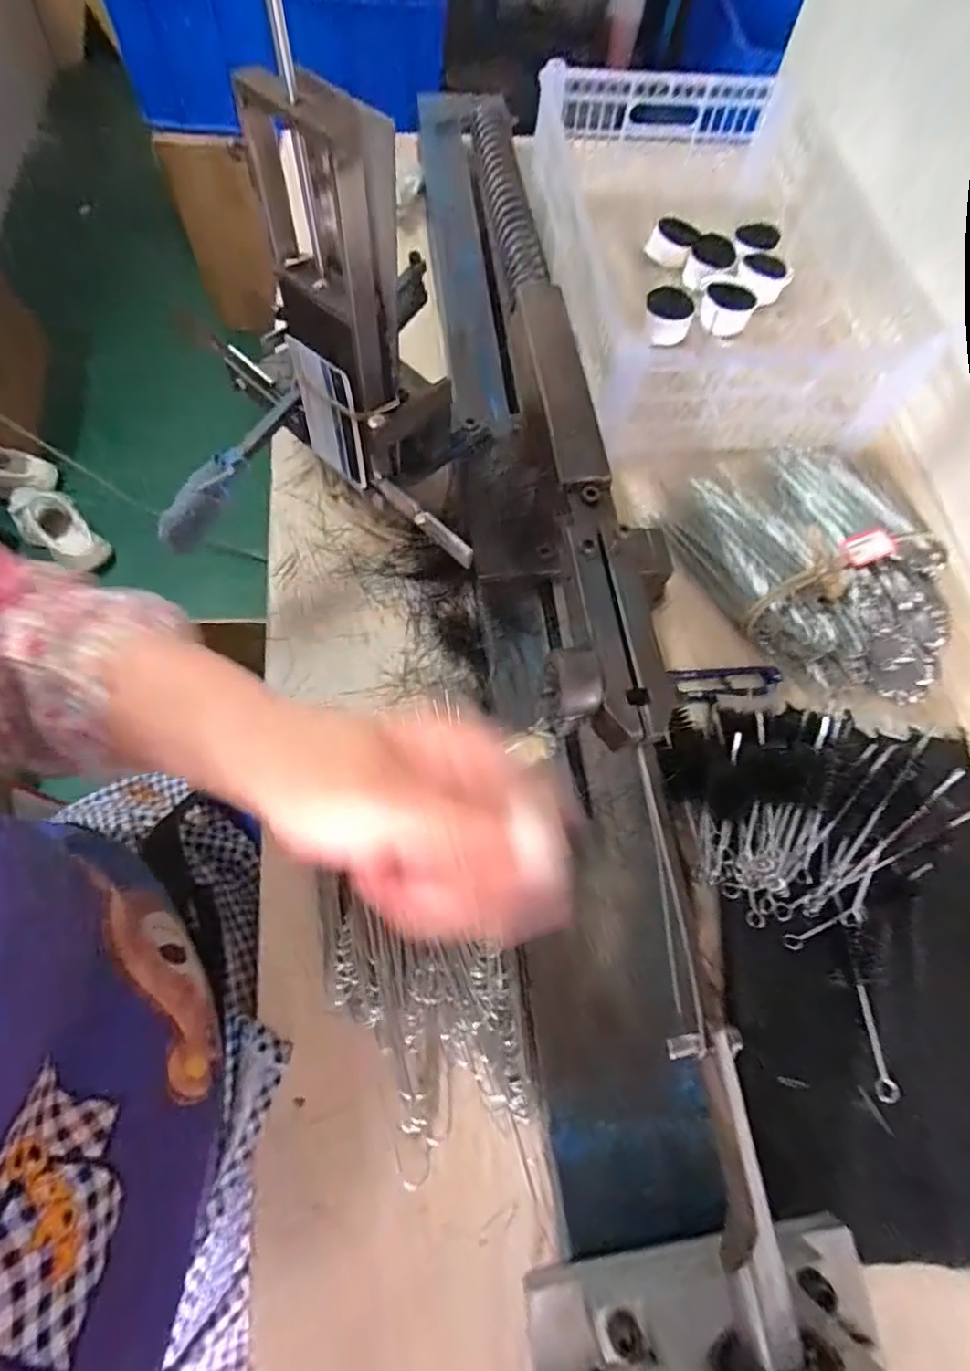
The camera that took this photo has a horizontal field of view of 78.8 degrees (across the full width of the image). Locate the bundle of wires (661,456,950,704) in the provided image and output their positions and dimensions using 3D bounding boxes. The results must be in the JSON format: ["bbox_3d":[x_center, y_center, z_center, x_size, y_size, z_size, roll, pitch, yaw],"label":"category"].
[{"bbox_3d":[0.272,-0.099,0.474,0.177,0.050,0.241,-31,72,-17],"label":"bundle of wires"}]

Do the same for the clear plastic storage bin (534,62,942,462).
[{"bbox_3d":[0.220,-0.415,0.567,0.296,0.126,0.392,-6,69,-6],"label":"clear plastic storage bin"}]

